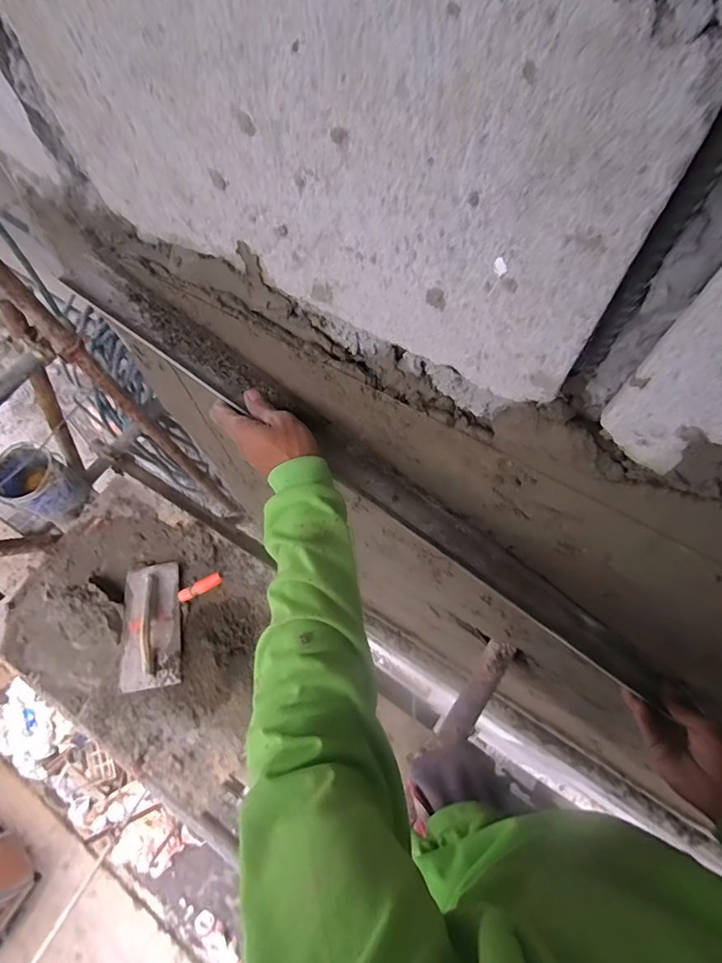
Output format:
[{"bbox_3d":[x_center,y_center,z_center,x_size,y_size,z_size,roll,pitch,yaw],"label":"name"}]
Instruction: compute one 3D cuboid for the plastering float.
[{"bbox_3d":[-0.581,0.394,1.281,0.154,0.054,0.336,-10,66,-2],"label":"plastering float"}]

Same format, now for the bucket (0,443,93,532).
[{"bbox_3d":[-0.955,0.006,1.399,0.182,0.192,0.176,-1,66,2],"label":"bucket"}]

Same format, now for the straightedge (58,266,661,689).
[{"bbox_3d":[0.030,0.010,0.461,0.699,0.020,0.043,36,71,-6],"label":"straightedge"}]

